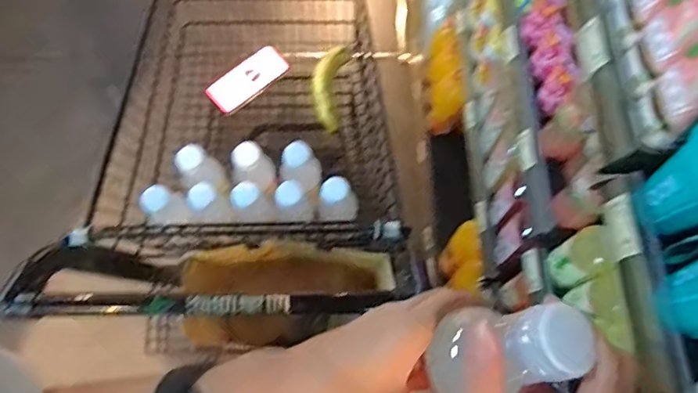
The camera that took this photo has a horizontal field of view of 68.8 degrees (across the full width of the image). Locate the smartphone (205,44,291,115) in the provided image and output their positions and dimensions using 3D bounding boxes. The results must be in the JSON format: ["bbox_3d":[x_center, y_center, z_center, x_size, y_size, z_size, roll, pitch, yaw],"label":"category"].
[{"bbox_3d":[-0.201,-0.235,1.023,0.164,0.016,0.078,-42,85,-5],"label":"smartphone"}]

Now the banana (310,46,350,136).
[{"bbox_3d":[-0.041,-0.211,0.982,0.063,0.030,0.172,8,68,2],"label":"banana"}]

